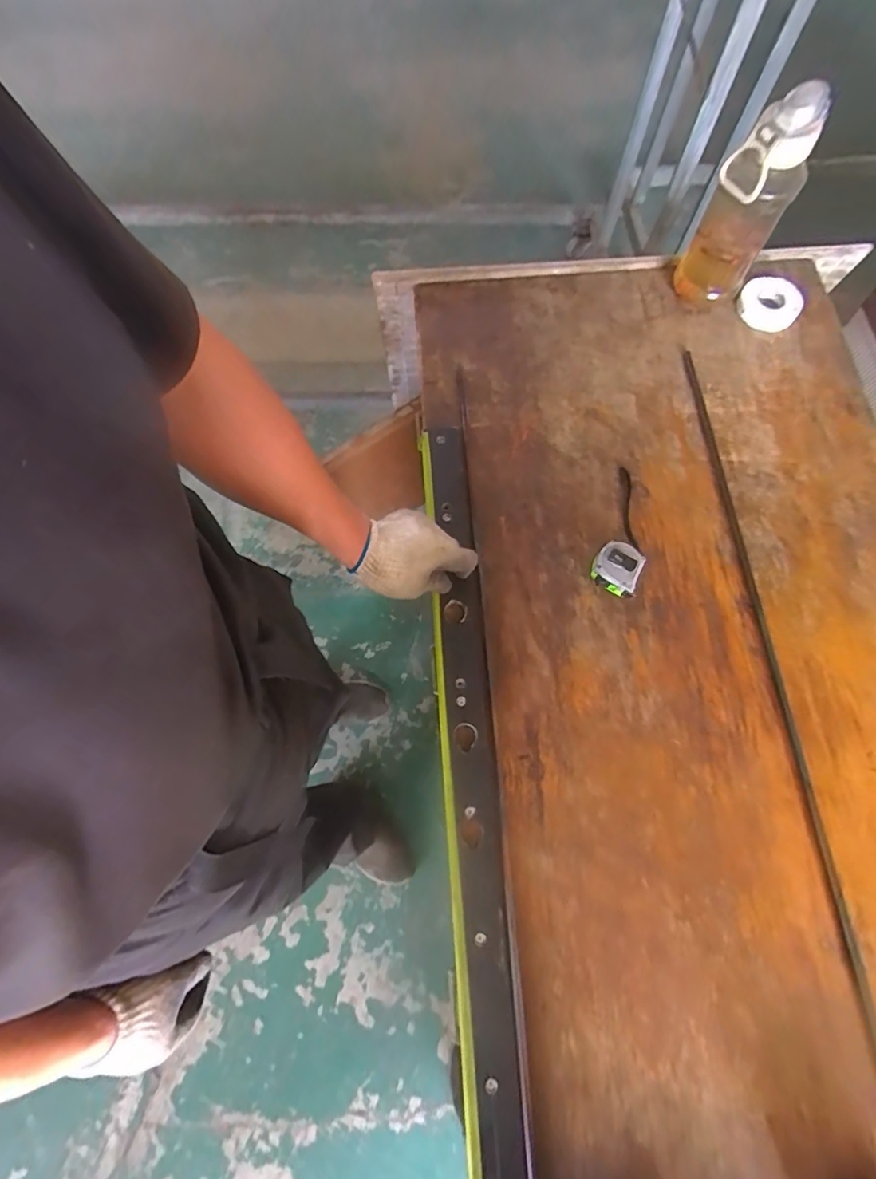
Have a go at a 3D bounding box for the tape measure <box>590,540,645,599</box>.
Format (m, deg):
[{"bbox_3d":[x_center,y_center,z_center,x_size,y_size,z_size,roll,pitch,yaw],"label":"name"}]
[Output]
[{"bbox_3d":[0.219,-0.027,0.624,0.056,0.033,0.055,26,74,9],"label":"tape measure"}]

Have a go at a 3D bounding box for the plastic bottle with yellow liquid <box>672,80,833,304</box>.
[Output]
[{"bbox_3d":[0.397,-0.493,0.669,0.093,0.246,0.090,31,75,11],"label":"plastic bottle with yellow liquid"}]

